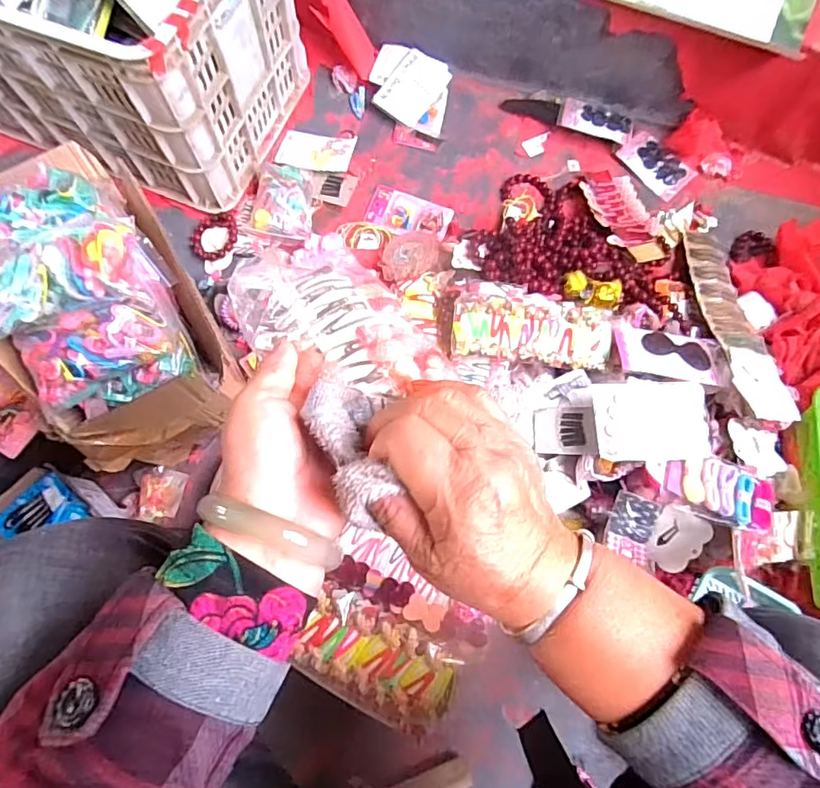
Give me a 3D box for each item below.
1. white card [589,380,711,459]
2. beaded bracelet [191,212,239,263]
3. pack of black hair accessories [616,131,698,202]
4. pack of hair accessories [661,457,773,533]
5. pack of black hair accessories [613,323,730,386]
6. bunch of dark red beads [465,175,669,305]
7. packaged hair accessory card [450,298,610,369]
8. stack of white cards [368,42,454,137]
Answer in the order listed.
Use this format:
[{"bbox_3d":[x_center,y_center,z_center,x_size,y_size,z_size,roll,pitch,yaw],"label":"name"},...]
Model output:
[{"bbox_3d":[0.310,0.034,0.679,0.150,0.008,0.103,3,72,-5],"label":"white card"},{"bbox_3d":[-0.314,-0.252,0.857,0.077,0.015,0.082,-5,72,16],"label":"beaded bracelet"},{"bbox_3d":[0.433,-0.404,0.936,0.123,0.015,0.089,44,78,10],"label":"pack of black hair accessories"},{"bbox_3d":[0.378,0.115,0.650,0.127,0.016,0.071,20,75,4],"label":"pack of hair accessories"},{"bbox_3d":[0.354,-0.053,0.721,0.150,0.015,0.082,10,54,-3],"label":"pack of black hair accessories"},{"bbox_3d":[0.259,-0.239,0.844,0.288,0.082,0.252,27,75,6],"label":"bunch of dark red beads"},{"bbox_3d":[0.170,-0.088,0.749,0.215,0.034,0.094,7,74,0],"label":"packaged hair accessory card"},{"bbox_3d":[0.001,-0.541,0.938,0.143,0.023,0.139,18,80,-3],"label":"stack of white cards"}]

